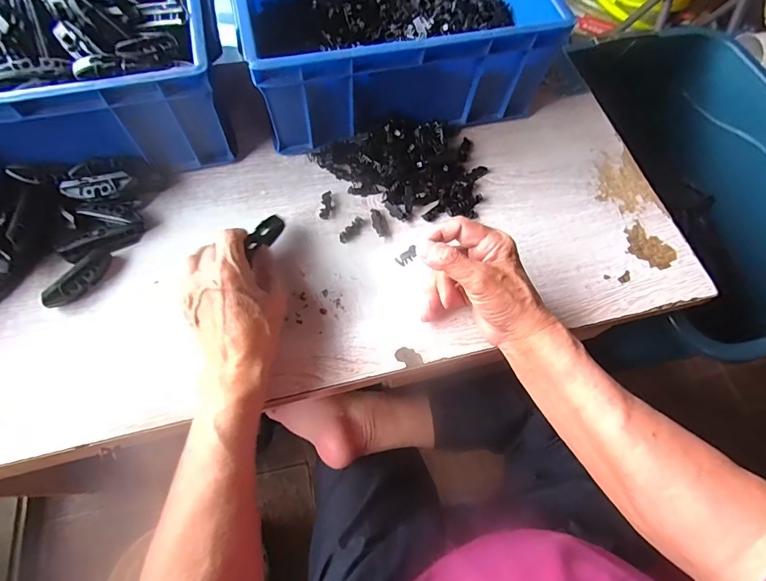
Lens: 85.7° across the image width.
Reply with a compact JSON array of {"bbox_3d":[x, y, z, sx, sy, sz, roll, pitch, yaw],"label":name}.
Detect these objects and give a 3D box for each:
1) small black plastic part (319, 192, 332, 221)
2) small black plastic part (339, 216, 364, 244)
[{"bbox_3d":[-0.064,-0.095,0.461,0.012,0.007,0.034,4,66,-1],"label":"small black plastic part"},{"bbox_3d":[-0.034,-0.066,0.454,0.014,0.005,0.035,39,70,13],"label":"small black plastic part"}]

